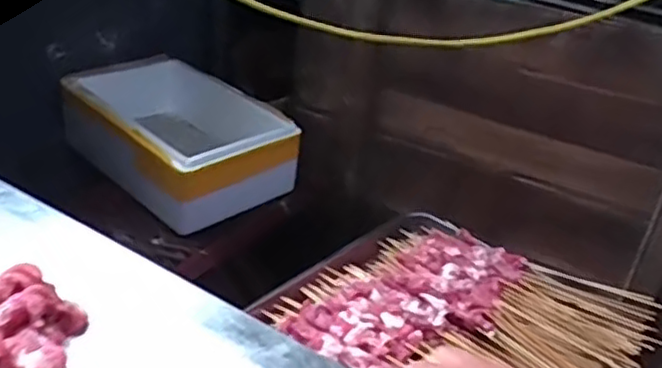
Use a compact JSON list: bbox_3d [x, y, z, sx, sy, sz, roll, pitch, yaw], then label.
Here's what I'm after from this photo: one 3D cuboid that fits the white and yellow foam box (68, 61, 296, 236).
[{"bbox_3d":[-0.245,-0.081,1.070,0.391,0.119,0.237,28,37,33],"label":"white and yellow foam box"}]

